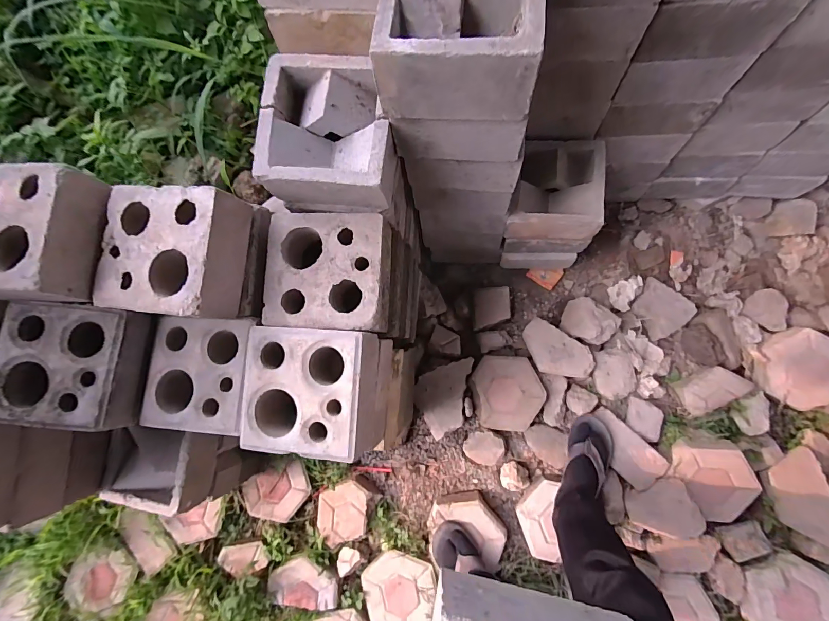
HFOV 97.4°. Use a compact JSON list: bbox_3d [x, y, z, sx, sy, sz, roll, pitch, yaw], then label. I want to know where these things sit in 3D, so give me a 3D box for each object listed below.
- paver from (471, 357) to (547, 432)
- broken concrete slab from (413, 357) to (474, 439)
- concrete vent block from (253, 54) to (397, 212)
[{"bbox_3d":[0.260,0.229,1.015,0.184,0.044,0.203,-5,81,5],"label":"paver"},{"bbox_3d":[0.103,0.239,1.029,0.198,0.038,0.168,-29,80,1],"label":"broken concrete slab"},{"bbox_3d":[-0.134,-0.281,0.604,0.205,0.118,0.206,5,82,7],"label":"concrete vent block"}]

